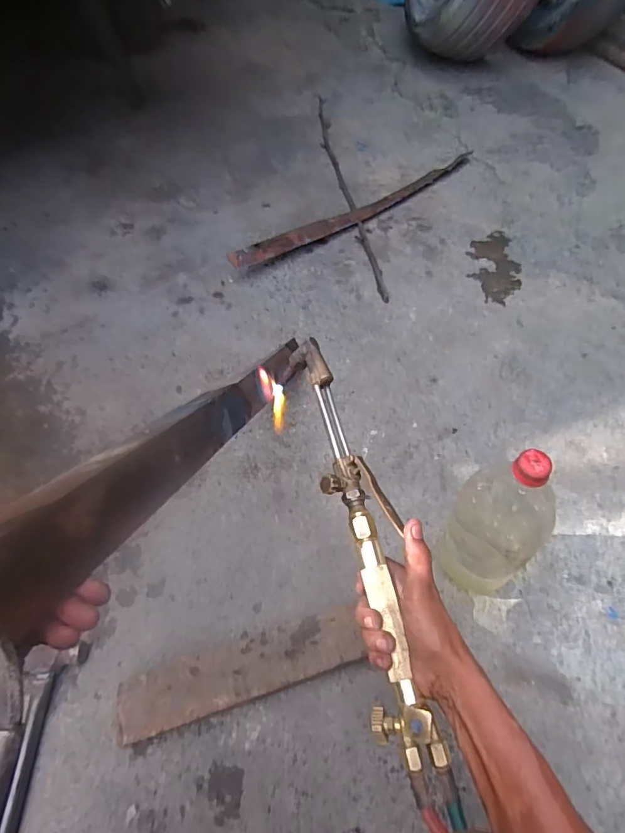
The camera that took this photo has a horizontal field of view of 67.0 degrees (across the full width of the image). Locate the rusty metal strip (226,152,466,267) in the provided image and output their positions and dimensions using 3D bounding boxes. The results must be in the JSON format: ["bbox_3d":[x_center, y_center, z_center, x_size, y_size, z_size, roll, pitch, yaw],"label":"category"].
[{"bbox_3d":[0.128,-0.514,1.141,0.740,0.059,0.048,-34,60,-16],"label":"rusty metal strip"}]

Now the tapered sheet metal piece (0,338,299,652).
[{"bbox_3d":[-0.102,0.005,0.463,0.008,0.061,0.619,-12,15,14],"label":"tapered sheet metal piece"}]

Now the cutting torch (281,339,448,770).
[{"bbox_3d":[0.044,0.105,0.513,0.073,0.083,0.453,-13,60,-3],"label":"cutting torch"}]

